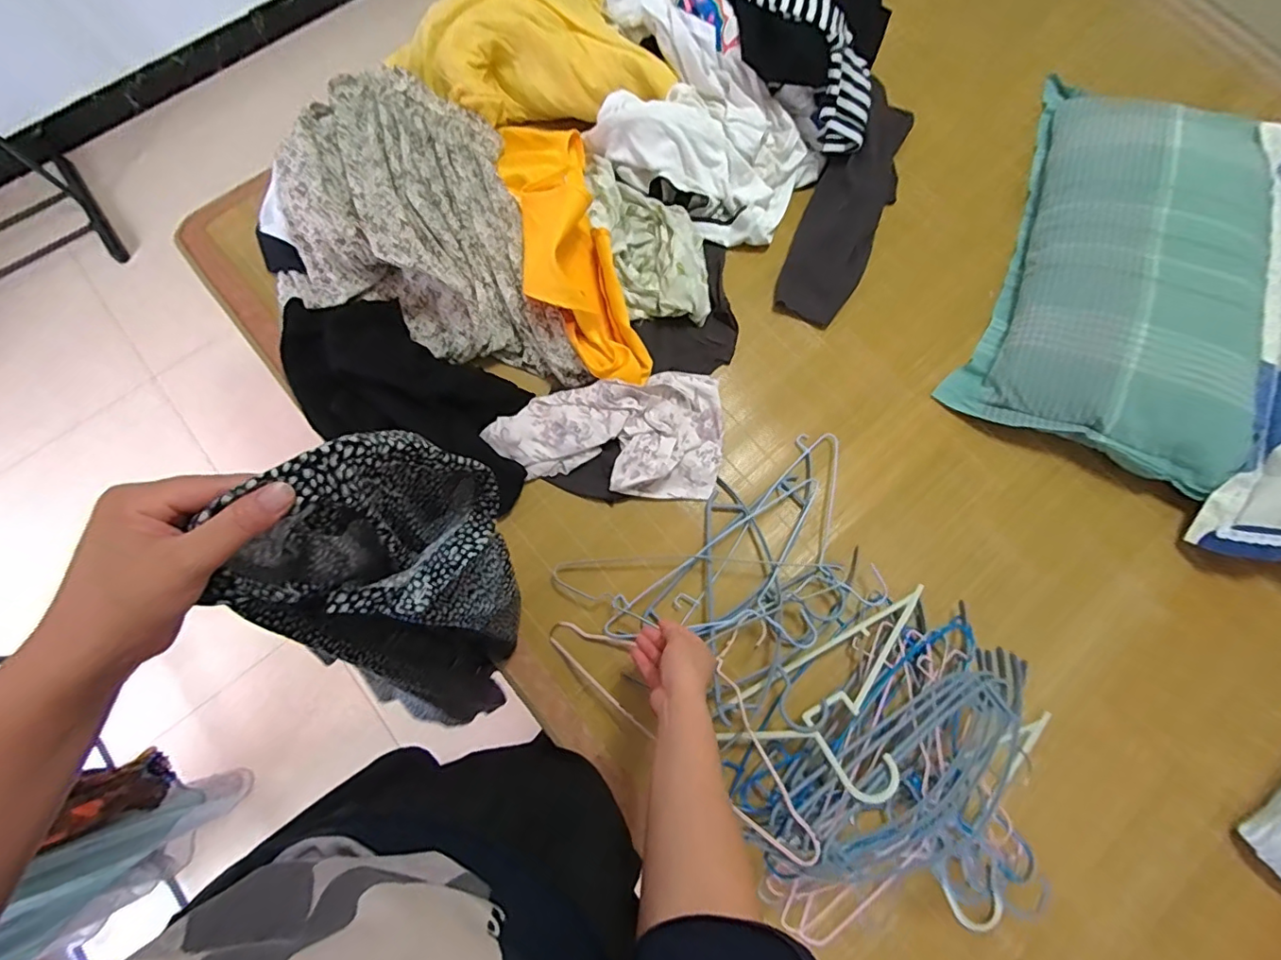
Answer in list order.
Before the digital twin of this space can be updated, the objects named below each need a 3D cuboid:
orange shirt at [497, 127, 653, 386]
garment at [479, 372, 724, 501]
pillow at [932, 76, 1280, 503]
[{"bbox_3d":[-0.116,-0.383,0.792,0.139,0.136,0.491,-16,77,-5],"label":"orange shirt"},{"bbox_3d":[-0.049,-0.073,0.801,0.345,0.051,0.190,1,76,-1],"label":"garment"},{"bbox_3d":[0.787,-0.342,0.845,0.392,0.123,0.646,26,77,5],"label":"pillow"}]

